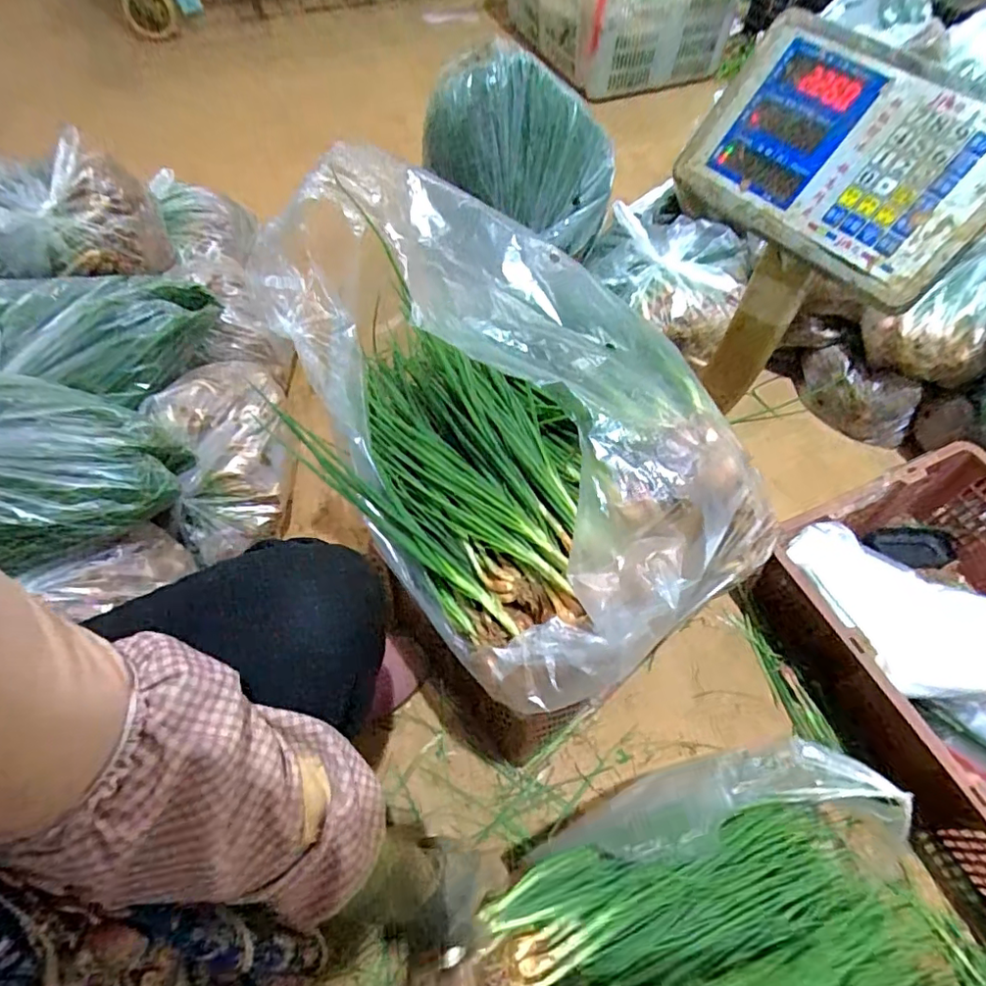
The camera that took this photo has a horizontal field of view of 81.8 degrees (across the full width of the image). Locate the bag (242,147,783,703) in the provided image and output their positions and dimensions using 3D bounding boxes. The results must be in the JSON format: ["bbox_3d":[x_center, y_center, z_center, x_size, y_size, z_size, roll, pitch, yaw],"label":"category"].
[{"bbox_3d":[0.002,-0.075,0.466,0.264,0.211,0.426,-34,63,-19],"label":"bag"}]

